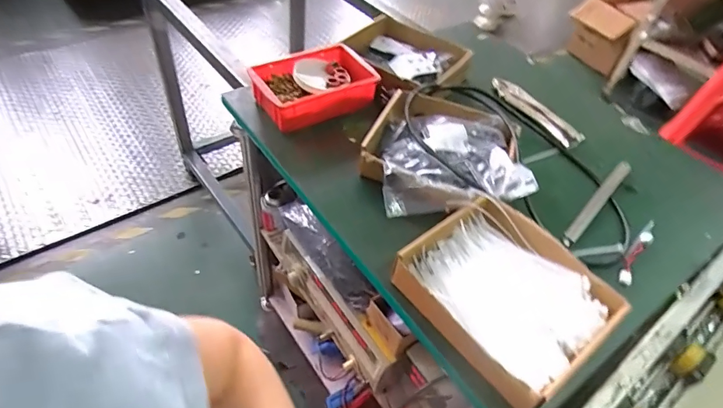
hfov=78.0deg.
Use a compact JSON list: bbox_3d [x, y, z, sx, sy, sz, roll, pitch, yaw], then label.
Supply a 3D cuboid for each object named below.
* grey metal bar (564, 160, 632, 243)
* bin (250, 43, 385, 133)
[{"bbox_3d":[0.363,-0.006,0.679,0.020,0.018,0.250,41,55,20],"label":"grey metal bar"},{"bbox_3d":[-0.080,-0.207,0.774,0.207,0.056,0.129,-21,54,-23],"label":"bin"}]

